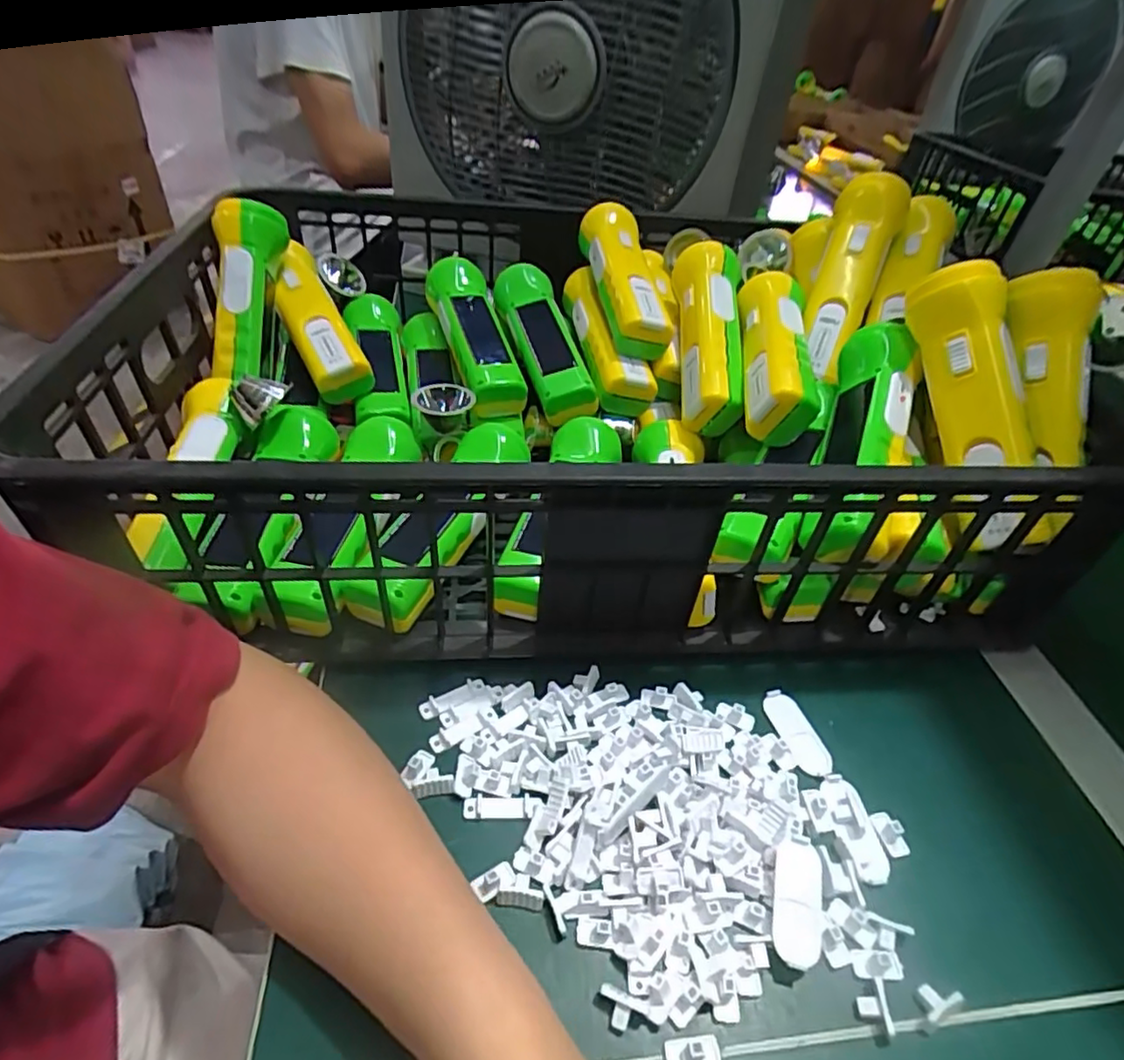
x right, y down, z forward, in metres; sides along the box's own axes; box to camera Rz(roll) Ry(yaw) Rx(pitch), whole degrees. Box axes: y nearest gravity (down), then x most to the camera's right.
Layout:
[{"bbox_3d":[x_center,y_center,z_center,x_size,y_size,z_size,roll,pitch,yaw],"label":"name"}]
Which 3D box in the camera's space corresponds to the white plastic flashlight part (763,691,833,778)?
[{"bbox_3d":[0.128,0.109,0.341,0.021,0.004,0.050,-10,44,-18],"label":"white plastic flashlight part"}]

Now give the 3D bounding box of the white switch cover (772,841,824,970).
[{"bbox_3d":[0.101,0.162,0.270,0.021,0.012,0.046,14,43,9],"label":"white switch cover"}]

